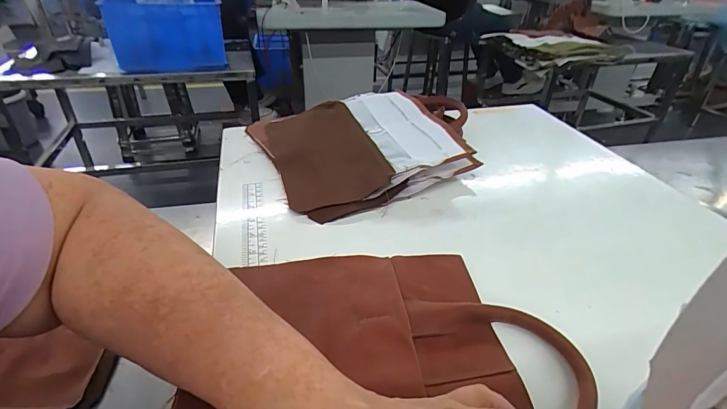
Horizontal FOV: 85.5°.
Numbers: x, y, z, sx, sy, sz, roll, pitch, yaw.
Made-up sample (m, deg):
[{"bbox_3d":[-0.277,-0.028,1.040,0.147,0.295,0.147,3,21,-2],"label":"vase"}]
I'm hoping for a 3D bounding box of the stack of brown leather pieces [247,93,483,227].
[{"bbox_3d":[0.001,-0.096,0.535,0.265,0.049,0.274,-13,37,-21],"label":"stack of brown leather pieces"}]

